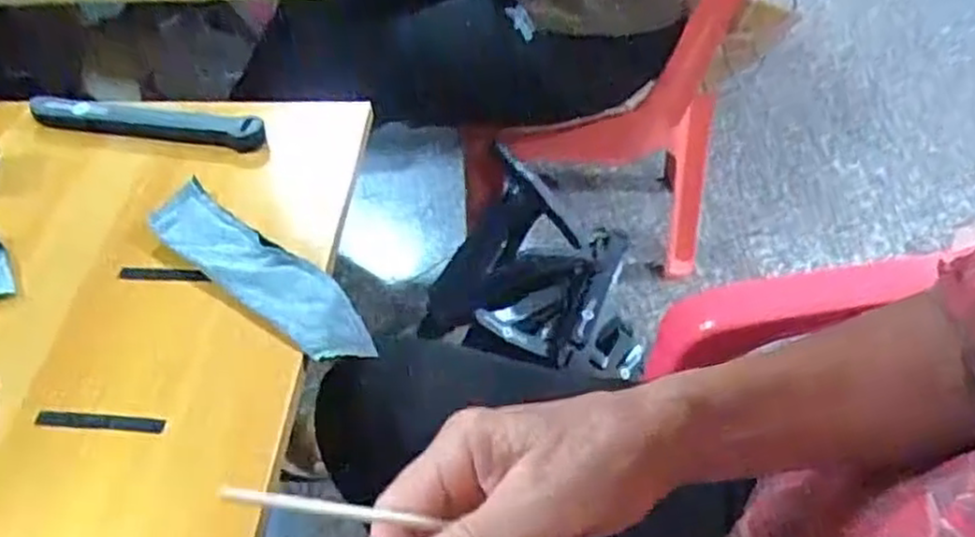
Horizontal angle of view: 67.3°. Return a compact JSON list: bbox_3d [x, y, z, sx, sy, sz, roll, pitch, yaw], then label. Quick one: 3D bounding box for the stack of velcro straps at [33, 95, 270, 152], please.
[{"bbox_3d":[-0.271,-0.115,0.587,0.194,0.029,0.019,7,46,6],"label":"stack of velcro straps"}]

